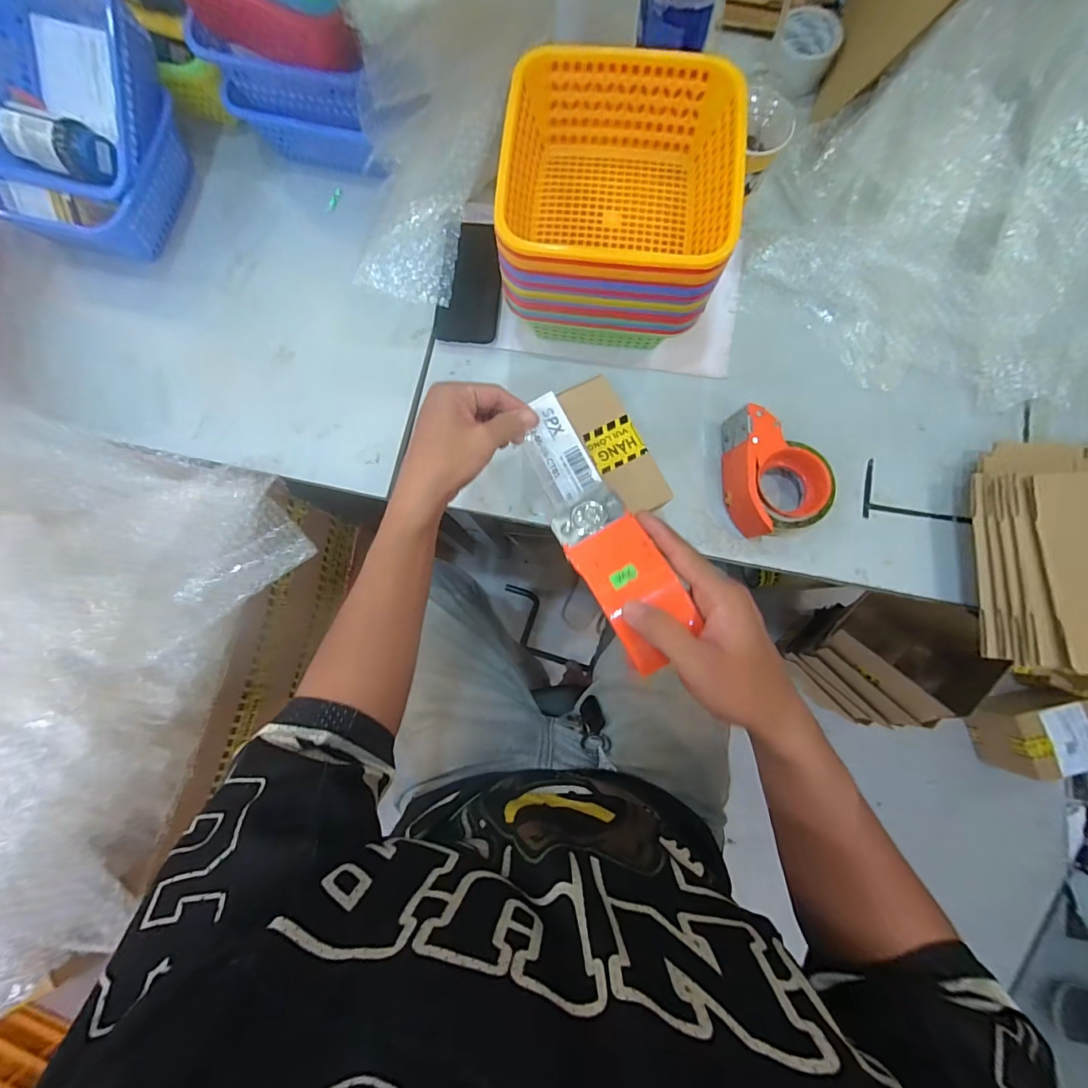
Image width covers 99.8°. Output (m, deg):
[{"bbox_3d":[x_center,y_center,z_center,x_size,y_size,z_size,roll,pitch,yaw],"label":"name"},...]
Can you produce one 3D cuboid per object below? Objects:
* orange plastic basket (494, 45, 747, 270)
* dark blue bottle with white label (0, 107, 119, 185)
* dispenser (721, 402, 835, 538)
[{"bbox_3d":[0.073,-0.362,0.467,0.221,0.085,0.220,6,81,1],"label":"orange plastic basket"},{"bbox_3d":[-0.603,-0.497,0.570,0.128,0.045,0.056,15,82,3],"label":"dark blue bottle with white label"},{"bbox_3d":[0.273,-0.080,0.537,0.110,0.064,0.143,2,81,1],"label":"dispenser"}]

